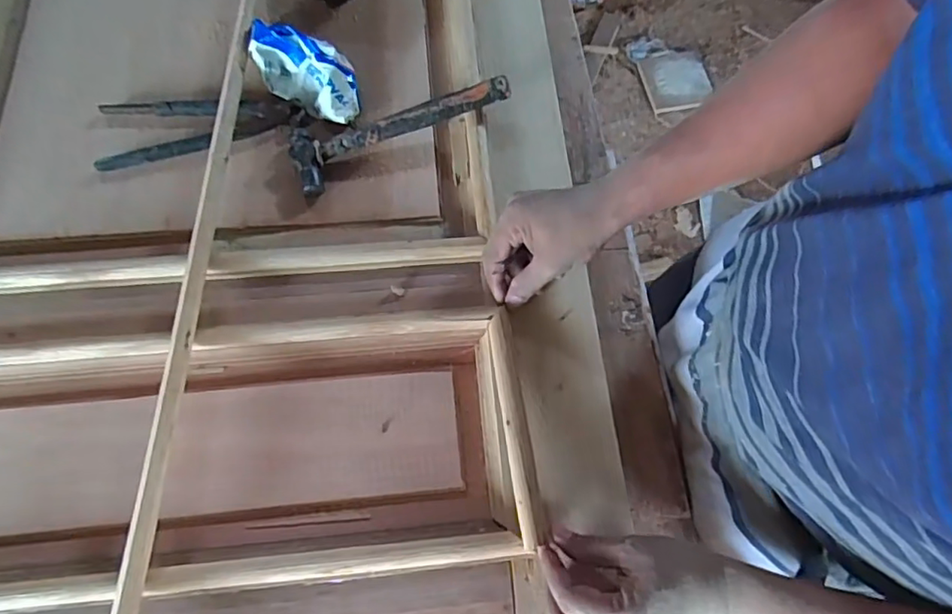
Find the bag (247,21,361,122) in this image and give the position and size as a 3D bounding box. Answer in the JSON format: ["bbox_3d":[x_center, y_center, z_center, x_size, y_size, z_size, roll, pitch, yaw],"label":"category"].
[{"bbox_3d":[-0.189,-0.262,0.638,0.142,0.056,0.075,21,69,6],"label":"bag"}]

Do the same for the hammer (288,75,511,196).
[{"bbox_3d":[-0.082,-0.196,0.623,0.238,0.048,0.078,-21,70,-10],"label":"hammer"}]

